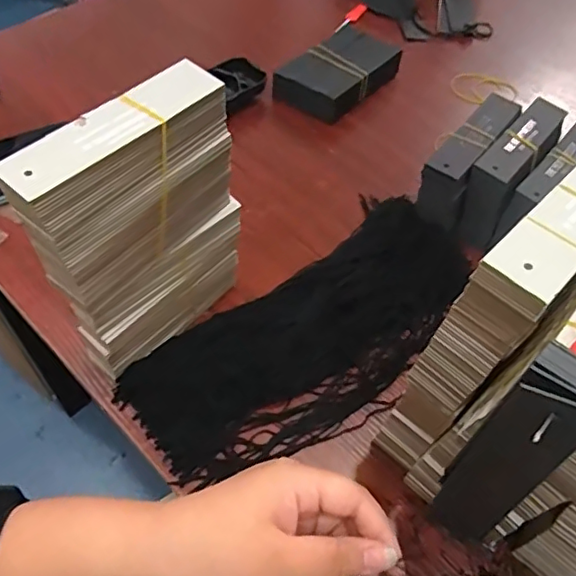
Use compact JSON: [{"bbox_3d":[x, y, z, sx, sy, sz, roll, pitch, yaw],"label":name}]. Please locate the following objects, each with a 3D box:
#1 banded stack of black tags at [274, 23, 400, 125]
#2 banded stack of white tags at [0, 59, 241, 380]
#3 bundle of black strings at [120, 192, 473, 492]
[{"bbox_3d":[0.061,-0.241,0.638,0.087,0.033,0.147,32,58,17],"label":"banded stack of black tags"},{"bbox_3d":[-0.093,-0.030,0.376,0.034,0.200,0.132,36,60,20],"label":"banded stack of white tags"},{"bbox_3d":[0.024,0.036,0.446,0.282,0.031,0.130,-33,63,-24],"label":"bundle of black strings"}]

